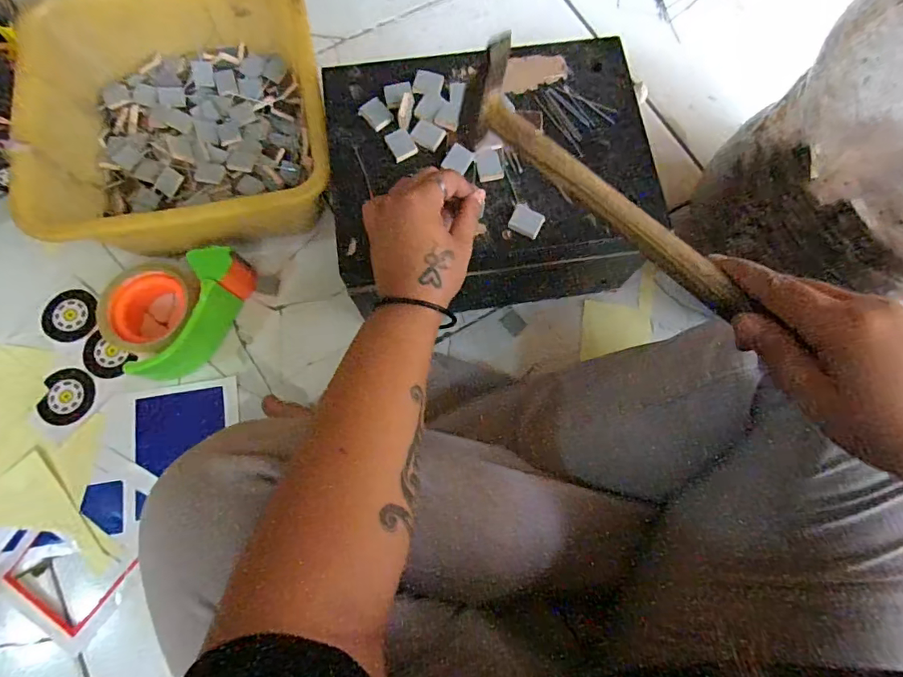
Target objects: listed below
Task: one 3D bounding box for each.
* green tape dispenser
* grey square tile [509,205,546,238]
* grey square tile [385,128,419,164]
[{"bbox_3d":[-0.277,-0.039,0.487,0.107,0.067,0.145,43,79,9],"label":"green tape dispenser"},{"bbox_3d":[0.062,-0.096,0.394,0.026,0.004,0.022,28,77,6],"label":"grey square tile"},{"bbox_3d":[-0.043,-0.166,0.409,0.020,0.005,0.027,-29,78,-8],"label":"grey square tile"}]

